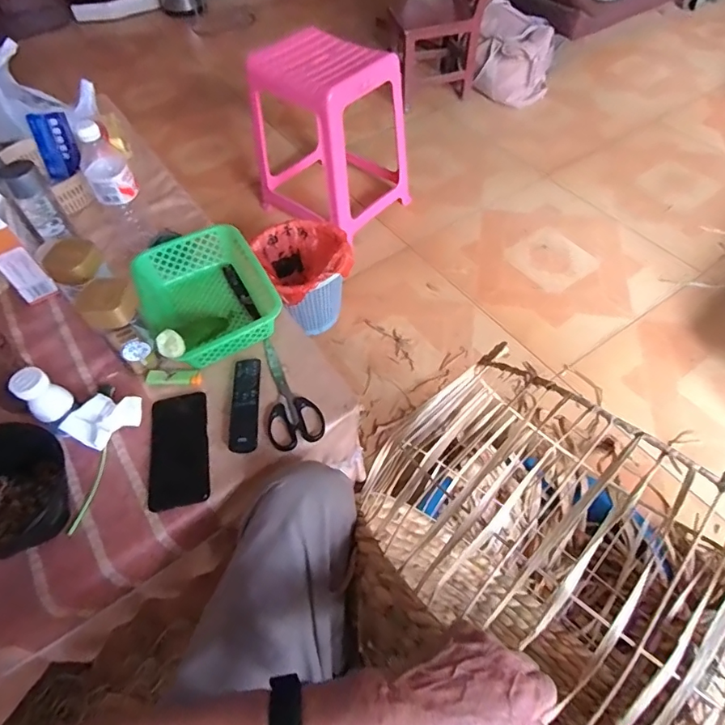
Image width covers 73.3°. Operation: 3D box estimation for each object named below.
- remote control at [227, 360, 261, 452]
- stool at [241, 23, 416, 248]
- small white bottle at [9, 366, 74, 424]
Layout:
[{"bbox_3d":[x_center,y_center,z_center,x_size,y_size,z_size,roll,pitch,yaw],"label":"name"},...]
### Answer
[{"bbox_3d":[-0.164,0.055,0.688,0.037,0.022,0.155,-6,55,-1],"label":"remote control"},{"bbox_3d":[-0.100,-0.679,1.472,0.410,0.446,0.341,31,62,23],"label":"stool"},{"bbox_3d":[-0.413,0.042,0.625,0.044,0.062,0.047,27,61,21],"label":"small white bottle"}]

